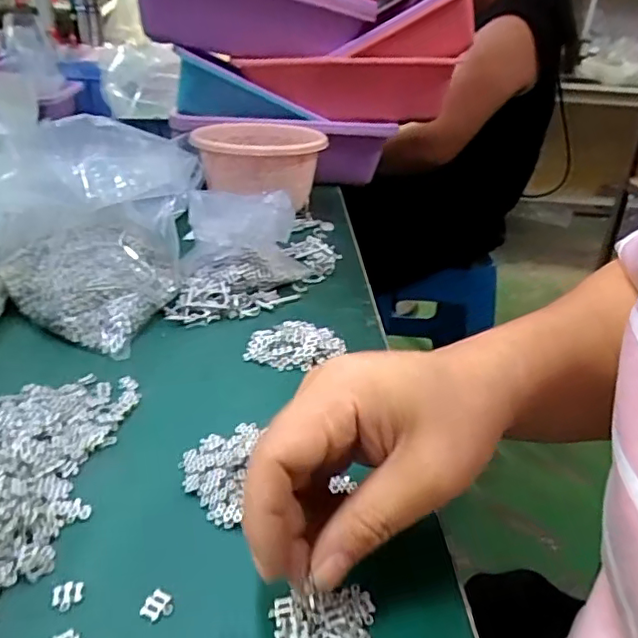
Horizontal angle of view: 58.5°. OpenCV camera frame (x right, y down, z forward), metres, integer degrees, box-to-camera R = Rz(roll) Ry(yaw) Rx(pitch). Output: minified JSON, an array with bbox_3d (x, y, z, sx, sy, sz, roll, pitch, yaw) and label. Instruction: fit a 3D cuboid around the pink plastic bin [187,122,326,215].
[{"bbox_3d":[-0.068,-0.170,0.655,0.140,0.083,0.146,1,28,-6],"label":"pink plastic bin"}]

